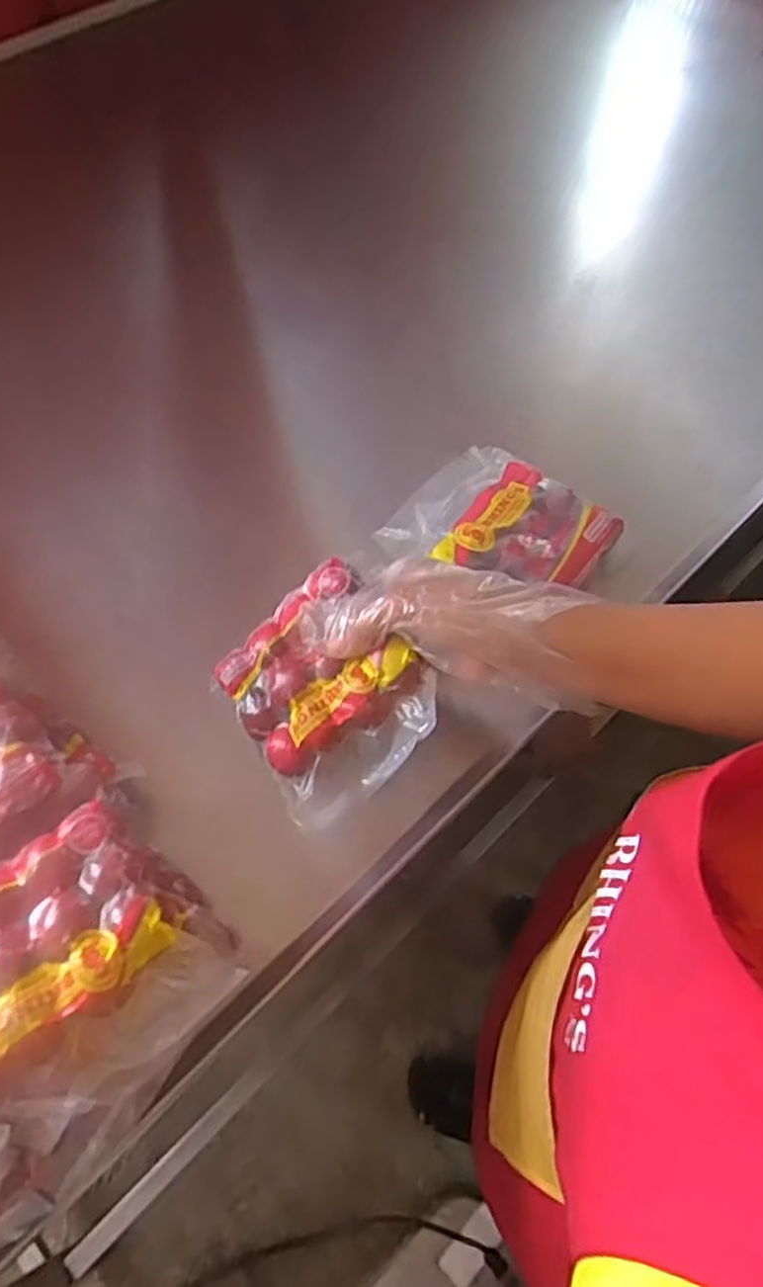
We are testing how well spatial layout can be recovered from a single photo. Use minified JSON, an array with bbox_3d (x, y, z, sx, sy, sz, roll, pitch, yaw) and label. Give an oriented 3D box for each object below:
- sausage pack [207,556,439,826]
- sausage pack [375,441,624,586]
[{"bbox_3d":[-0.036,0.029,0.462,0.117,0.026,0.128,-44,75,13],"label":"sausage pack"},{"bbox_3d":[0.089,-0.087,0.566,0.143,0.025,0.126,38,67,17],"label":"sausage pack"}]

